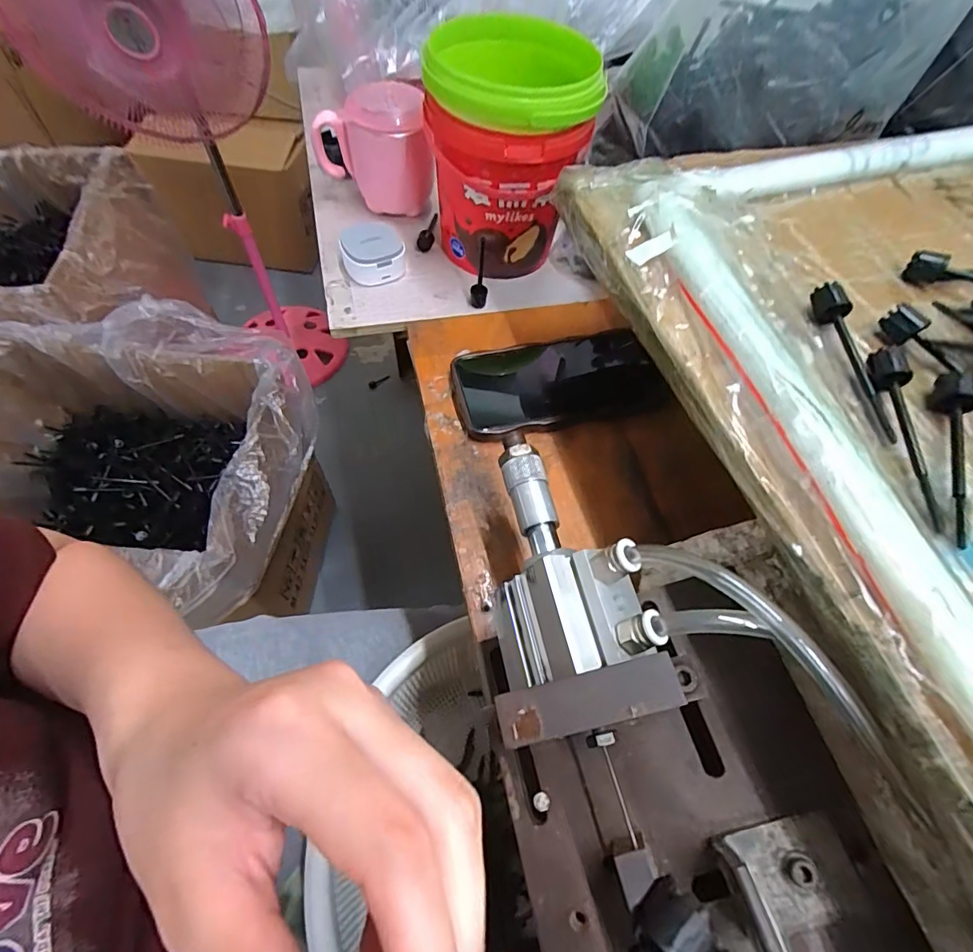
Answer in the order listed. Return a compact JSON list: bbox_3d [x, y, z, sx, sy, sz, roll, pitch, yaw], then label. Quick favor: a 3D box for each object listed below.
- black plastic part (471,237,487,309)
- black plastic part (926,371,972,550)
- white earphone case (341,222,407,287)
[{"bbox_3d":[-0.007,-0.173,0.418,0.014,0.058,0.018,-2,60,-6],"label":"black plastic part"},{"bbox_3d":[0.199,-0.008,0.202,0.013,0.013,0.085,18,60,6],"label":"black plastic part"},{"bbox_3d":[-0.103,-0.202,0.442,0.053,0.028,0.048,-15,62,-13],"label":"white earphone case"}]

